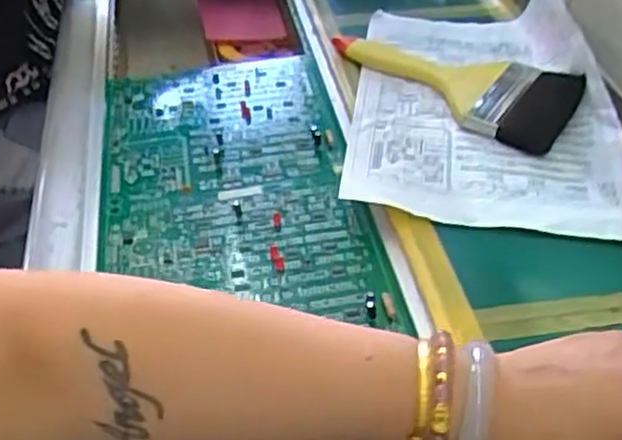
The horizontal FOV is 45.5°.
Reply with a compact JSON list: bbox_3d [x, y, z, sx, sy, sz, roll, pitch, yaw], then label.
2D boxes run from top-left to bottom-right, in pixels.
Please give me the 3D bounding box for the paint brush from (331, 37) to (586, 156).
[{"bbox_3d":[0.110,-0.114,0.608,0.204,0.024,0.091,18,49,25],"label":"paint brush"}]

